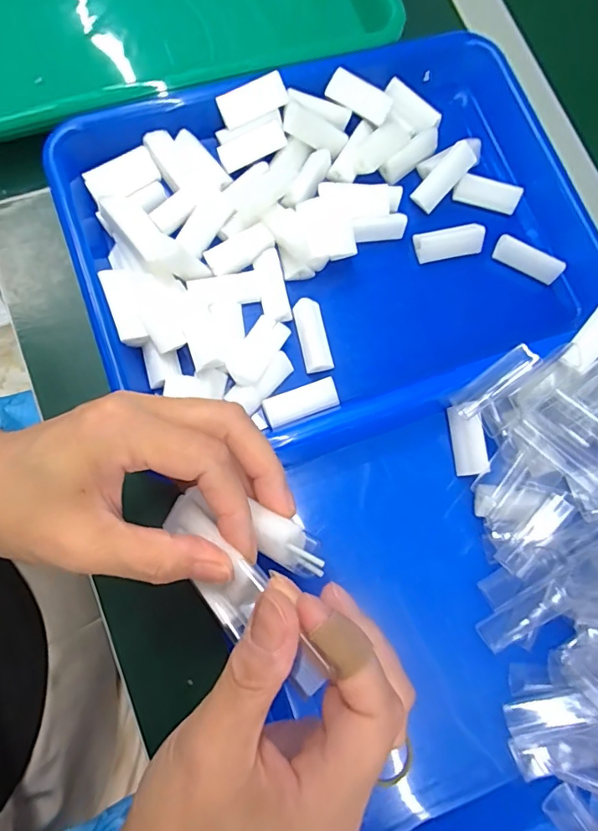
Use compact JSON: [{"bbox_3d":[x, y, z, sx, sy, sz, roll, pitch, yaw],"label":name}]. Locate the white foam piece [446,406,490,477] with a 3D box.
[{"bbox_3d":[0.106,0.015,0.300,0.015,0.018,0.043,-6,79,-7],"label":"white foam piece"}]

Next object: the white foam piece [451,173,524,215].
[{"bbox_3d":[0.134,-0.158,0.338,0.046,0.009,0.017,19,78,-2],"label":"white foam piece"}]

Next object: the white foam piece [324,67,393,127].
[{"bbox_3d":[0.043,-0.222,0.331,0.044,0.008,0.023,33,78,1],"label":"white foam piece"}]

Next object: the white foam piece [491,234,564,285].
[{"bbox_3d":[0.159,-0.108,0.331,0.047,0.014,0.013,29,78,1],"label":"white foam piece"}]

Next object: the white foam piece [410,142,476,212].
[{"bbox_3d":[0.101,-0.164,0.331,0.018,0.010,0.046,47,110,8],"label":"white foam piece"}]

